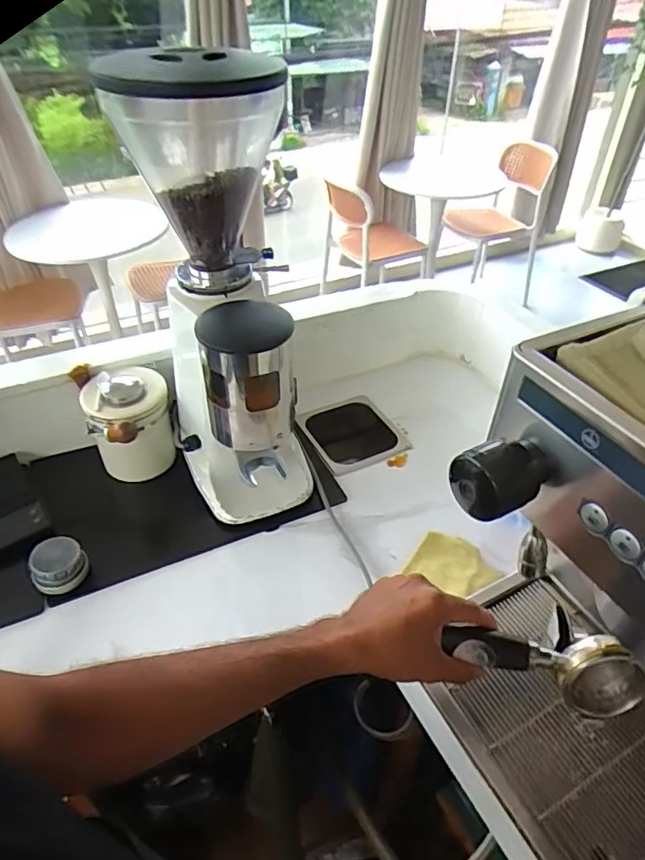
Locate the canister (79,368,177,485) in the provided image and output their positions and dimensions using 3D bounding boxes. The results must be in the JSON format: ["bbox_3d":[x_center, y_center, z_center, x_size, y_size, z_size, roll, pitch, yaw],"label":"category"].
[{"bbox_3d":[-0.300,0.009,0.894,0.124,0.168,0.142,-20,45,-22],"label":"canister"}]

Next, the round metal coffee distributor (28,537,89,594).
[{"bbox_3d":[-0.358,0.182,0.753,0.072,0.041,0.063,-28,48,-29],"label":"round metal coffee distributor"}]

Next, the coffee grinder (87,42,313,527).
[{"bbox_3d":[-0.130,-0.149,0.764,0.188,0.584,0.247,-17,44,-19],"label":"coffee grinder"}]

